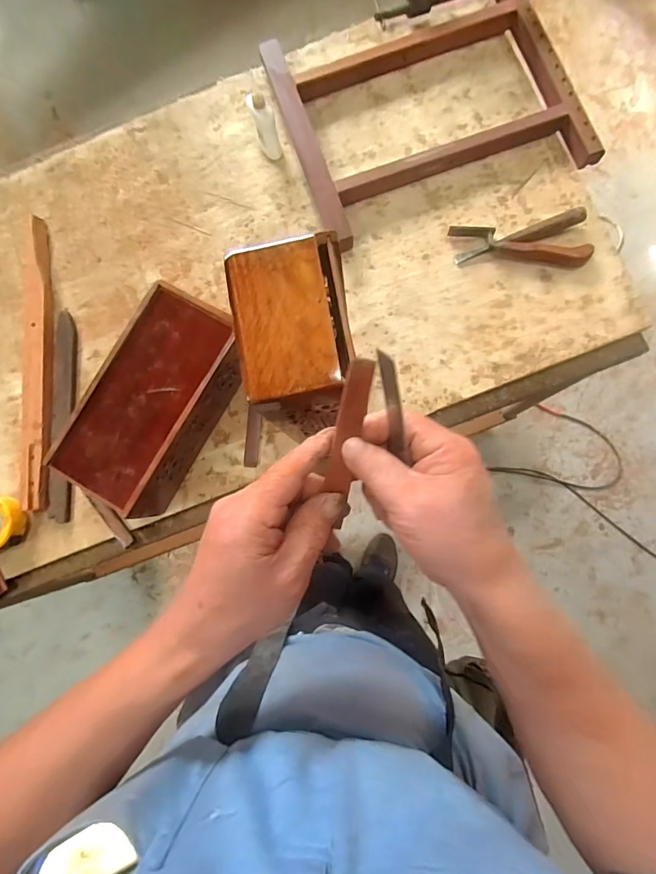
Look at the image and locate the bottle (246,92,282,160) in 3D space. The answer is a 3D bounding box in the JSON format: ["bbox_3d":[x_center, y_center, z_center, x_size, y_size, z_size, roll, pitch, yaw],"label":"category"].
[{"bbox_3d":[-0.086,-0.427,0.603,0.027,0.091,0.038,-18,83,2],"label":"bottle"}]

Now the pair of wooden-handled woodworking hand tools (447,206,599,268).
[{"bbox_3d":[0.263,-0.267,0.593,0.180,0.024,0.072,-3,83,3],"label":"pair of wooden-handled woodworking hand tools"}]

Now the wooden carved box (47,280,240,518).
[{"bbox_3d":[-0.205,-0.039,0.554,0.138,0.096,0.254,30,86,7],"label":"wooden carved box"}]

